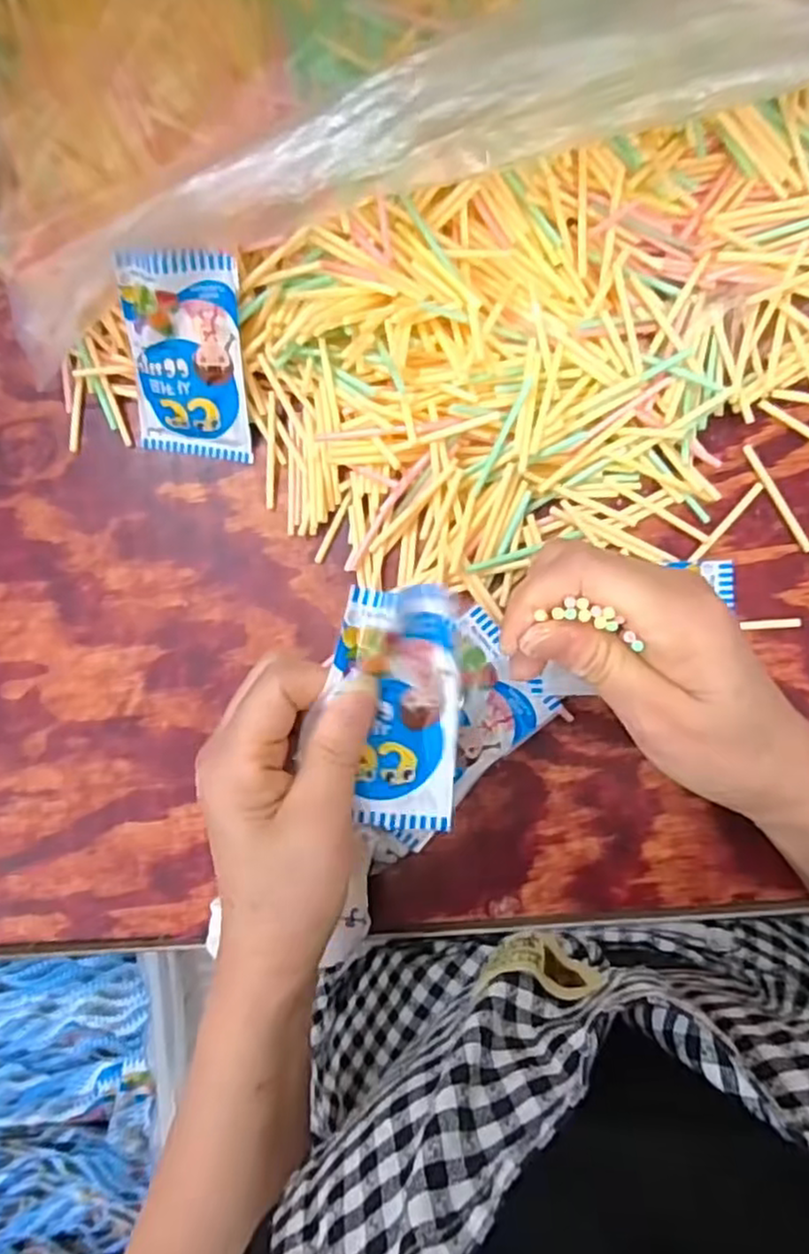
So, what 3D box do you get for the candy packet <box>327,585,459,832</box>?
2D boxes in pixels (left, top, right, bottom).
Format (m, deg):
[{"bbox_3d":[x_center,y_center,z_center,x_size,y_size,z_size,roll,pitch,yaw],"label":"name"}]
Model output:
[{"bbox_3d":[-0.001,0.035,0.283,0.047,0.017,0.099,-4,101,-12],"label":"candy packet"}]

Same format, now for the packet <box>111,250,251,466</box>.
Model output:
[{"bbox_3d":[-0.114,-0.139,0.373,0.060,0.011,0.103,5,126,0],"label":"packet"}]

